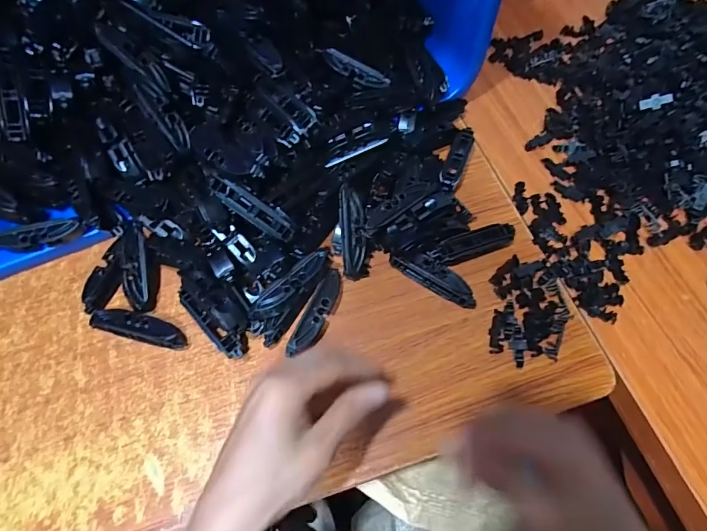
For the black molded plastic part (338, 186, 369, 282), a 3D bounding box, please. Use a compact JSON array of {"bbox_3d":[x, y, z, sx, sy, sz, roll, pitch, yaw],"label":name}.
[{"bbox_3d":[-0.001,-0.029,0.364,0.022,0.016,0.081,-5,92,-2],"label":"black molded plastic part"}]

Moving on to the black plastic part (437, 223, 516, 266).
[{"bbox_3d":[0.109,-0.018,0.371,0.072,0.018,0.022,-20,65,-9],"label":"black plastic part"}]

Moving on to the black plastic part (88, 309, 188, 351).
[{"bbox_3d":[-0.177,0.051,0.342,0.080,0.017,0.022,14,64,8],"label":"black plastic part"}]

